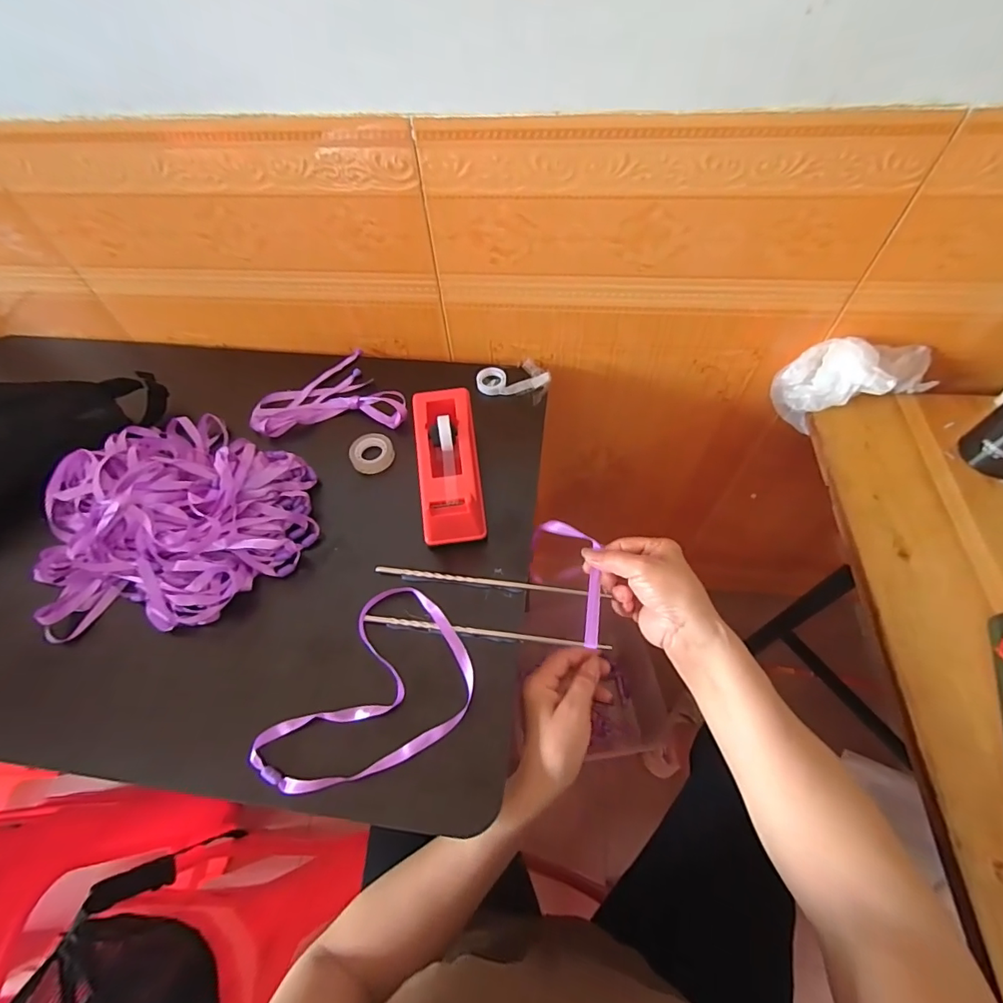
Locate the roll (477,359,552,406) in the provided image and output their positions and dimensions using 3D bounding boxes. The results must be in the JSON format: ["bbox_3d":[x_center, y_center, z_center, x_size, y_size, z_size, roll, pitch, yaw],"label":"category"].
[{"bbox_3d":[0.014,-0.147,0.590,0.086,0.028,0.047,17,61,12],"label":"roll"}]

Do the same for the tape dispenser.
[{"bbox_3d":[-0.053,-0.036,0.489,0.062,0.070,0.152,-7,58,0],"label":"tape dispenser"}]

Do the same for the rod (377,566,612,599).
[{"bbox_3d":[-0.011,0.077,0.465,0.220,0.005,0.007,6,59,5],"label":"rod"}]

